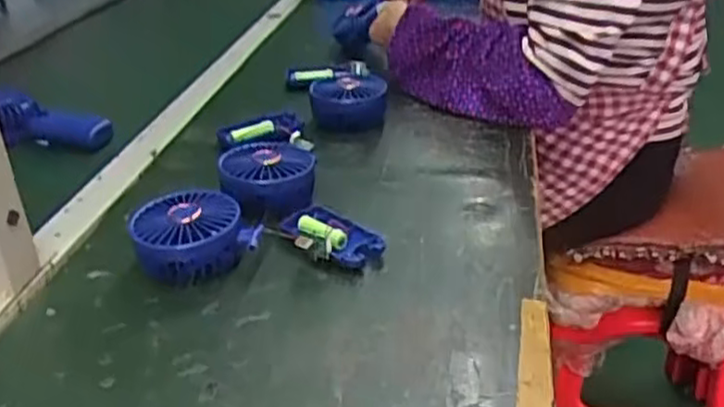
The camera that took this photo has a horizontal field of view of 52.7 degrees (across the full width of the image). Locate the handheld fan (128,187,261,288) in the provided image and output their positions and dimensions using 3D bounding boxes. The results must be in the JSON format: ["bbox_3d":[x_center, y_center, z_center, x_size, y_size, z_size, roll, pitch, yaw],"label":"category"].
[{"bbox_3d":[-0.136,0.029,0.578,0.089,0.048,0.084,-25,36,-33],"label":"handheld fan"}]

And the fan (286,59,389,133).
[{"bbox_3d":[-0.032,-0.137,0.852,0.087,0.045,0.184,-13,31,-17],"label":"fan"}]

